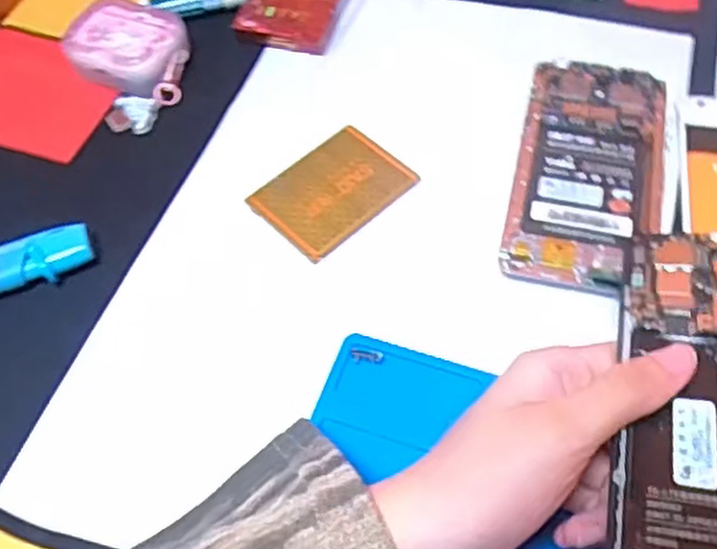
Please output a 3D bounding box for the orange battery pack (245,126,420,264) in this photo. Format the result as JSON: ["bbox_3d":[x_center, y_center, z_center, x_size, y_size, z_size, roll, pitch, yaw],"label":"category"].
[{"bbox_3d":[-0.013,-0.043,0.381,0.072,0.007,0.053,-39,62,-19],"label":"orange battery pack"}]

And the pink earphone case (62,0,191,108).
[{"bbox_3d":[-0.133,-0.133,0.435,0.067,0.024,0.056,10,58,12],"label":"pink earphone case"}]

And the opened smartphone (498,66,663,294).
[{"bbox_3d":[0.115,-0.051,0.371,0.070,0.014,0.136,10,58,11],"label":"opened smartphone"}]

